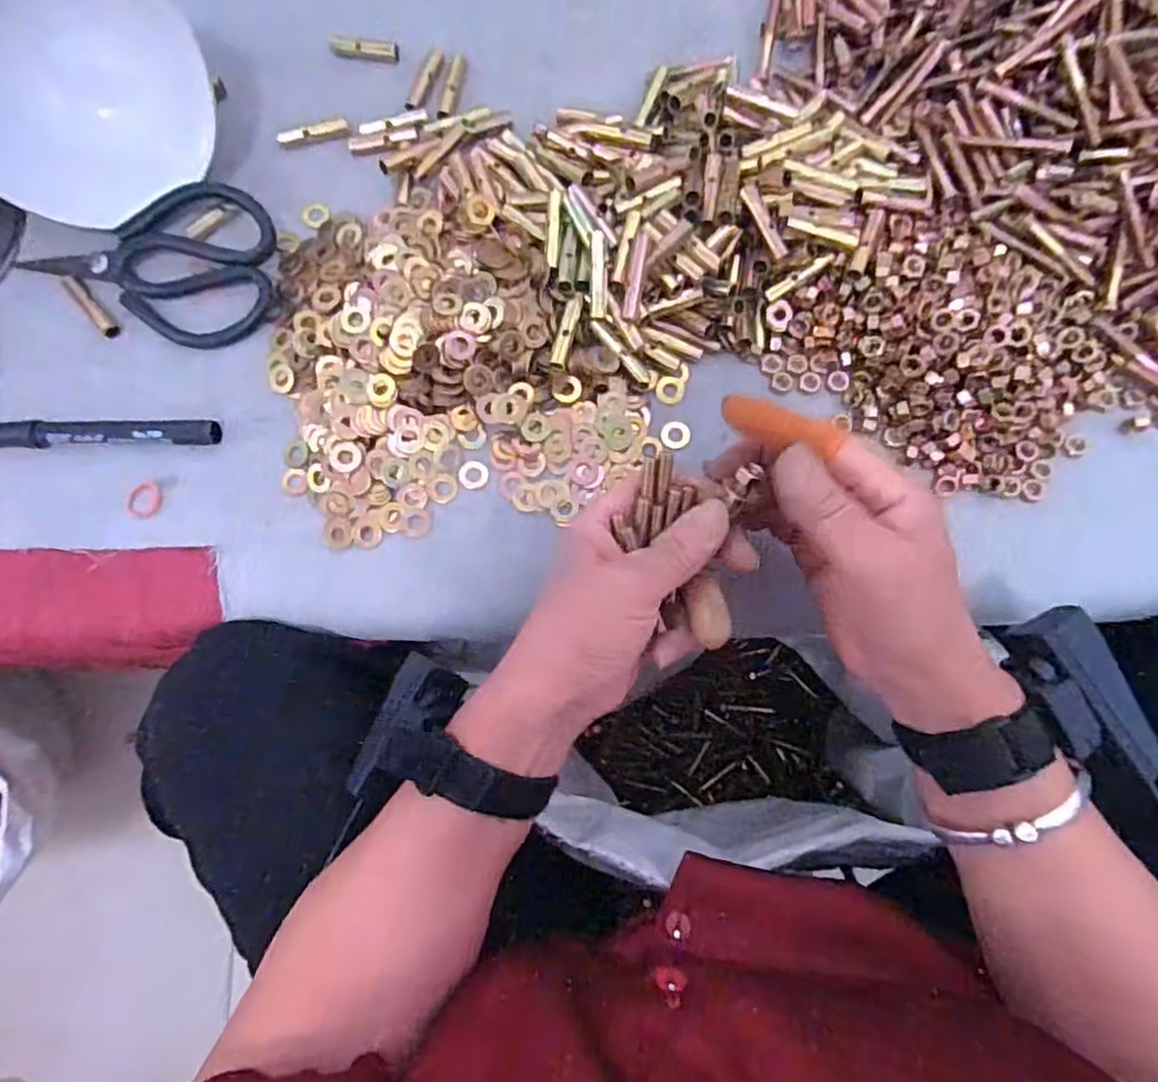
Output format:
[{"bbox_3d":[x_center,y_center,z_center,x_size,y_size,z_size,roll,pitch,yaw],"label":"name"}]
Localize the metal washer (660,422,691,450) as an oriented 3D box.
[{"bbox_3d":[0.056,-0.061,0.376,0.017,0.004,0.017,5,83,2],"label":"metal washer"}]

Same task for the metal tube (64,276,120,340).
[{"bbox_3d":[-0.295,-0.142,0.398,0.011,0.009,0.045,-38,84,-3],"label":"metal tube"}]

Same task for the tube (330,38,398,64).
[{"bbox_3d":[-0.138,-0.319,0.427,0.045,0.008,0.013,8,84,2],"label":"tube"}]

